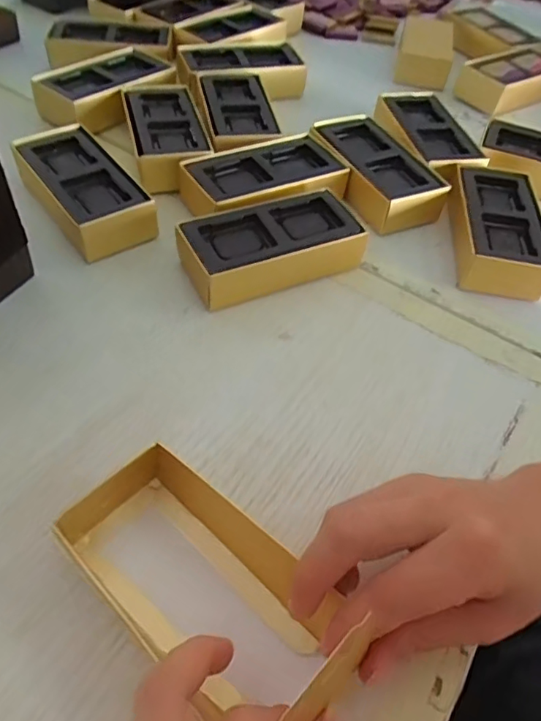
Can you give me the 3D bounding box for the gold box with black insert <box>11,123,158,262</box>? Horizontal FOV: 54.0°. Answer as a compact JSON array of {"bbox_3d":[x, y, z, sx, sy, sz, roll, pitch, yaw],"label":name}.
[{"bbox_3d":[-0.133,-0.120,0.378,0.057,0.033,0.120,-27,59,-25],"label":"gold box with black insert"}]

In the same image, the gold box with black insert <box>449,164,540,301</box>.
[{"bbox_3d":[0.163,-0.094,0.387,0.061,0.033,0.121,8,51,1],"label":"gold box with black insert"}]

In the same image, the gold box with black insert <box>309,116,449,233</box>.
[{"bbox_3d":[0.083,-0.149,0.423,0.059,0.034,0.121,-20,56,-21],"label":"gold box with black insert"}]

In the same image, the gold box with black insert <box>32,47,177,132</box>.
[{"bbox_3d":[-0.144,-0.241,0.476,0.074,0.036,0.122,38,57,23],"label":"gold box with black insert"}]

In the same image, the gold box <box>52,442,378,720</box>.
[{"bbox_3d":[-0.027,0.093,0.224,0.129,0.032,0.064,36,56,14],"label":"gold box"}]

